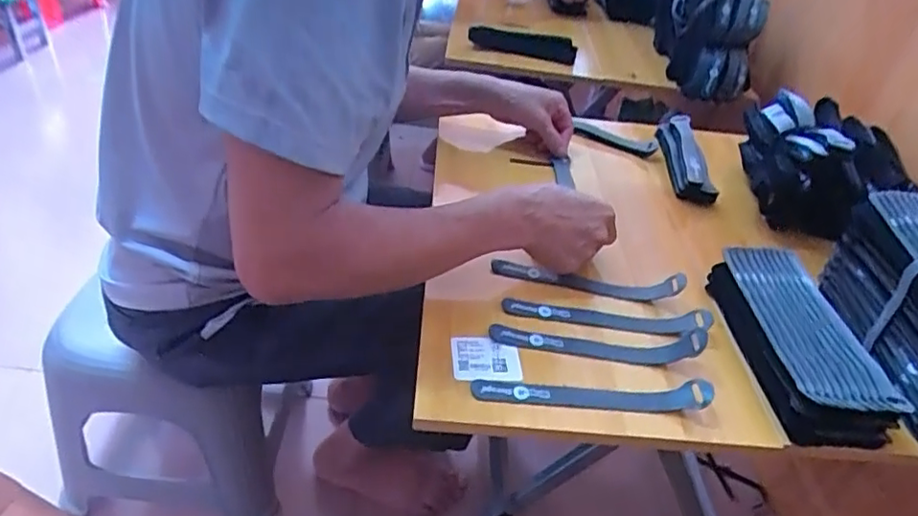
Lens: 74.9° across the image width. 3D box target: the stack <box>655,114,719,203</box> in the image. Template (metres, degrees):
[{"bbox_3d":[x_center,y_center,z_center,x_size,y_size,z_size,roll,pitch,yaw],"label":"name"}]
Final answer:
[{"bbox_3d":[0.316,-0.144,0.845,0.052,0.040,0.203,6,37,1],"label":"stack"}]

